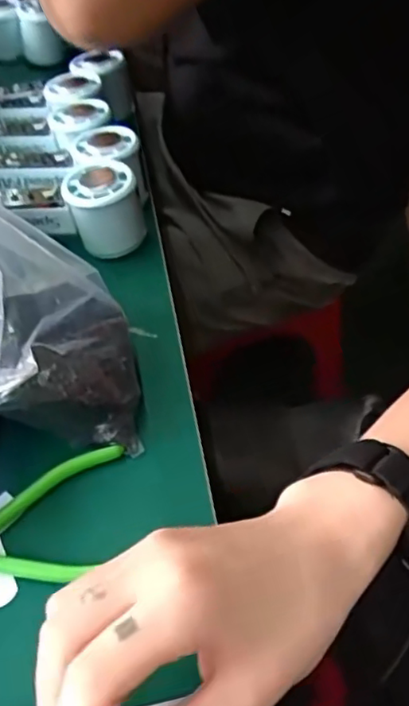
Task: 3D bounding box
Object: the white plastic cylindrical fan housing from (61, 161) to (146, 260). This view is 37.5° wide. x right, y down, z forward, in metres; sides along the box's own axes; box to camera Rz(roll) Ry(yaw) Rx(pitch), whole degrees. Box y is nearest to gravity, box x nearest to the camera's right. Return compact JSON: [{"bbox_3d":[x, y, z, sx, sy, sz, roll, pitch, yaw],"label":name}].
[{"bbox_3d":[-0.080,-0.114,0.484,0.056,0.060,0.051,-1,47,1],"label":"white plastic cylindrical fan housing"}]

